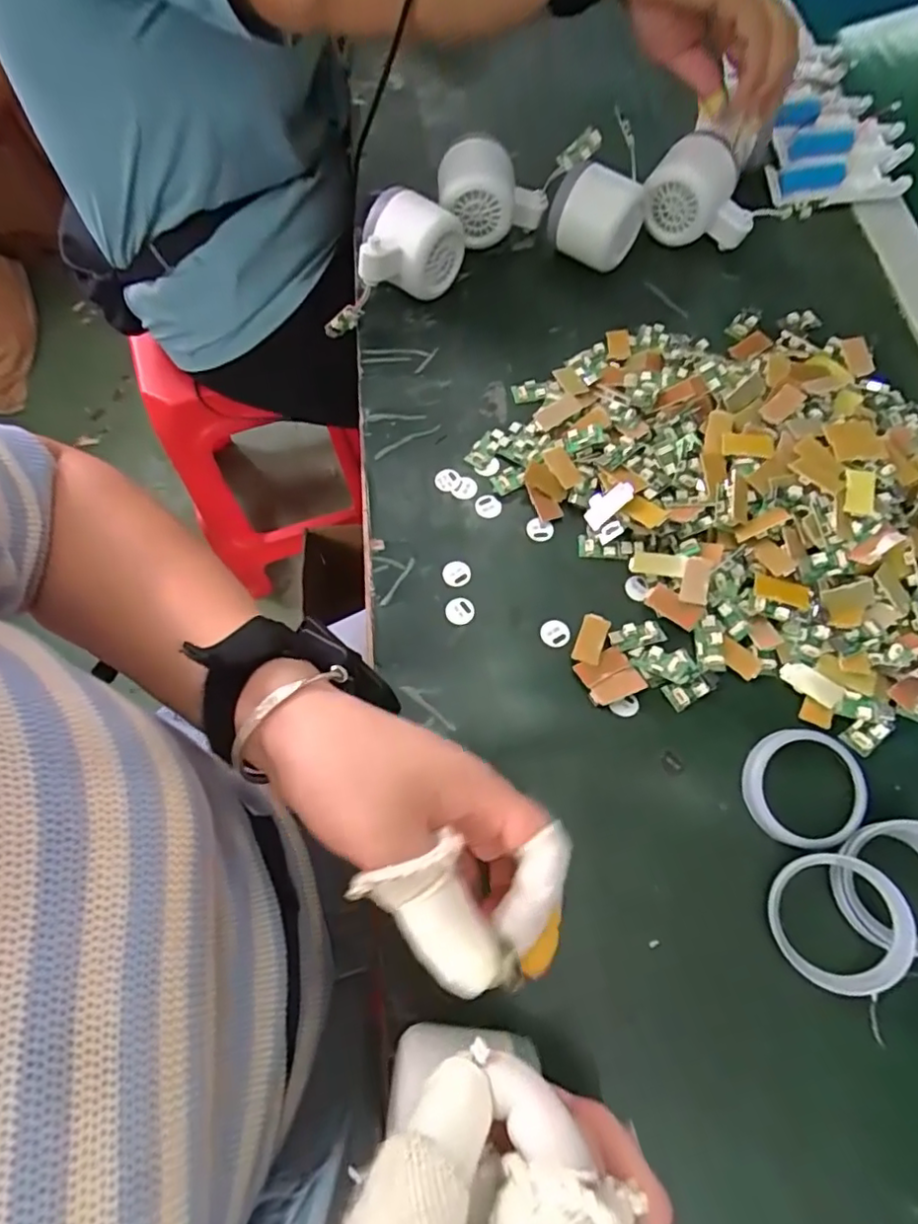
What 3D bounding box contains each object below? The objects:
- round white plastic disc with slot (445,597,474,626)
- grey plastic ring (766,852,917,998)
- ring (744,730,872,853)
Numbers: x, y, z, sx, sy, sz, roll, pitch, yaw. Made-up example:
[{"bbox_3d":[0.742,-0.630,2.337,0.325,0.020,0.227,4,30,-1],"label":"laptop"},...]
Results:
[{"bbox_3d":[0.000,-0.001,0.363,0.017,0.004,0.017,0,67,0],"label":"round white plastic disc with slot"},{"bbox_3d":[0.181,0.147,0.290,0.059,0.007,0.059,-8,69,20],"label":"grey plastic ring"},{"bbox_3d":[0.179,0.090,0.314,0.062,0.010,0.058,0,67,0],"label":"ring"}]

